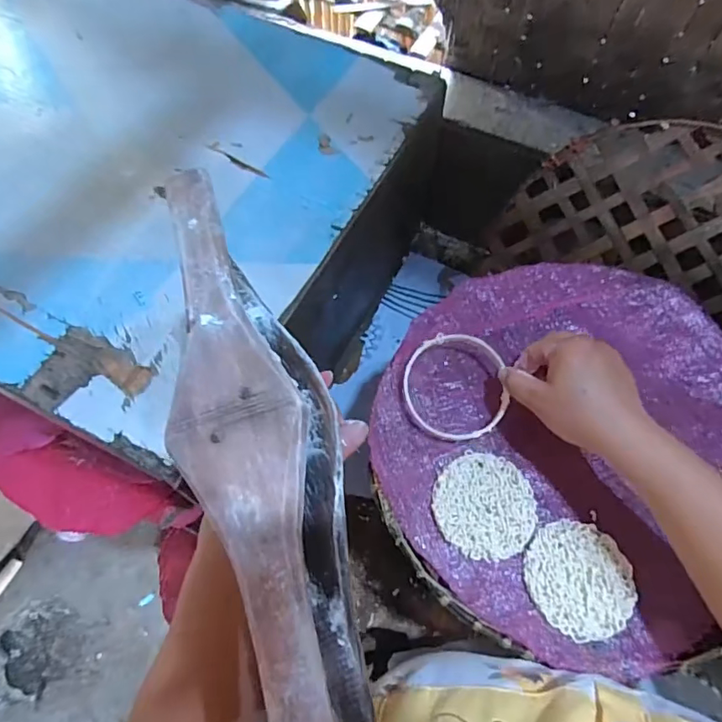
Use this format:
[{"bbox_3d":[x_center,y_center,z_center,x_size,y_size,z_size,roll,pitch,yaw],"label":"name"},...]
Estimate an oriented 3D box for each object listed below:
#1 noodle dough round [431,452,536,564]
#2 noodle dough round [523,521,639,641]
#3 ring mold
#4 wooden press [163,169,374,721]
[{"bbox_3d":[0.097,0.111,0.398,0.078,0.004,0.078,0,64,0],"label":"noodle dough round"},{"bbox_3d":[0.161,0.159,0.375,0.076,0.004,0.076,0,64,0],"label":"noodle dough round"},{"bbox_3d":[0.079,0.022,0.429,0.084,0.015,0.089,0,79,2],"label":"ring mold"},{"bbox_3d":[-0.048,0.030,0.234,0.065,0.043,0.255,-16,74,-8],"label":"wooden press"}]

